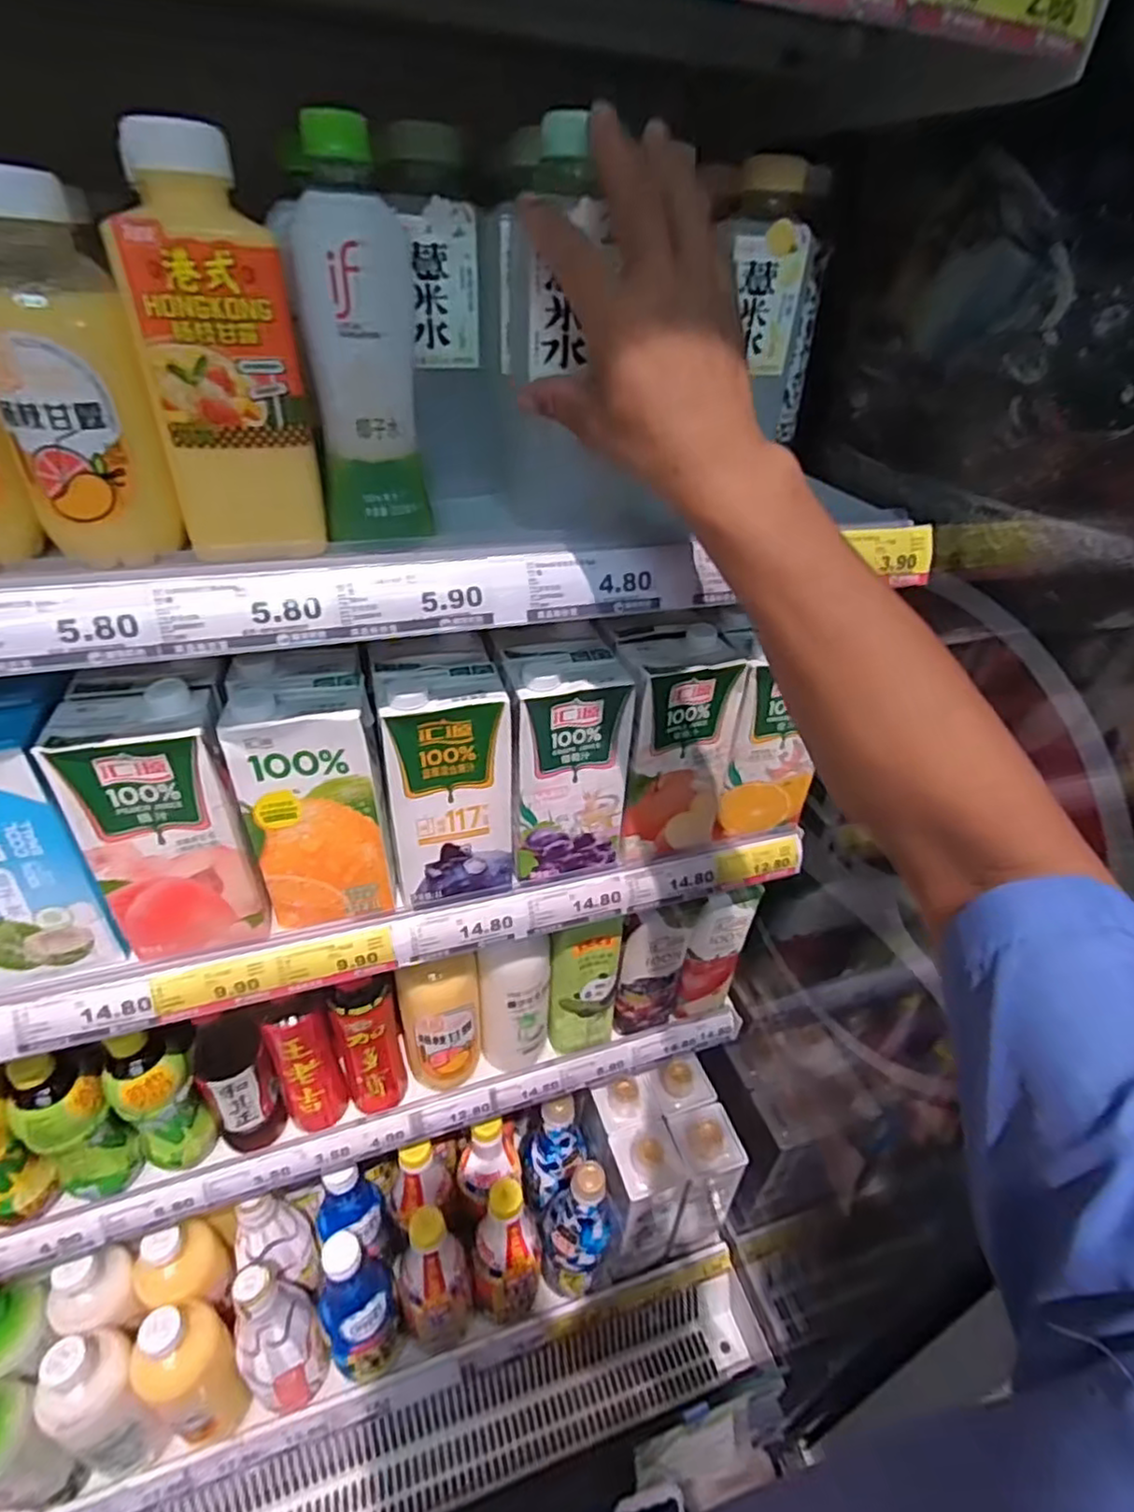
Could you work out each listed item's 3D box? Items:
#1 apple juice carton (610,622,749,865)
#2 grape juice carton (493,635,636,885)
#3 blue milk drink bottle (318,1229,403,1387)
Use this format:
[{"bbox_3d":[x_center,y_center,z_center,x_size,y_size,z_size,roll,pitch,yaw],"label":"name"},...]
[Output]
[{"bbox_3d":[0.090,-0.013,0.584,0.093,0.190,0.083,-5,36,-13],"label":"apple juice carton"},{"bbox_3d":[-0.006,0.000,0.565,0.092,0.185,0.092,-8,37,-16],"label":"grape juice carton"},{"bbox_3d":[-0.239,0.645,0.774,0.068,0.249,0.075,14,37,14],"label":"blue milk drink bottle"}]

